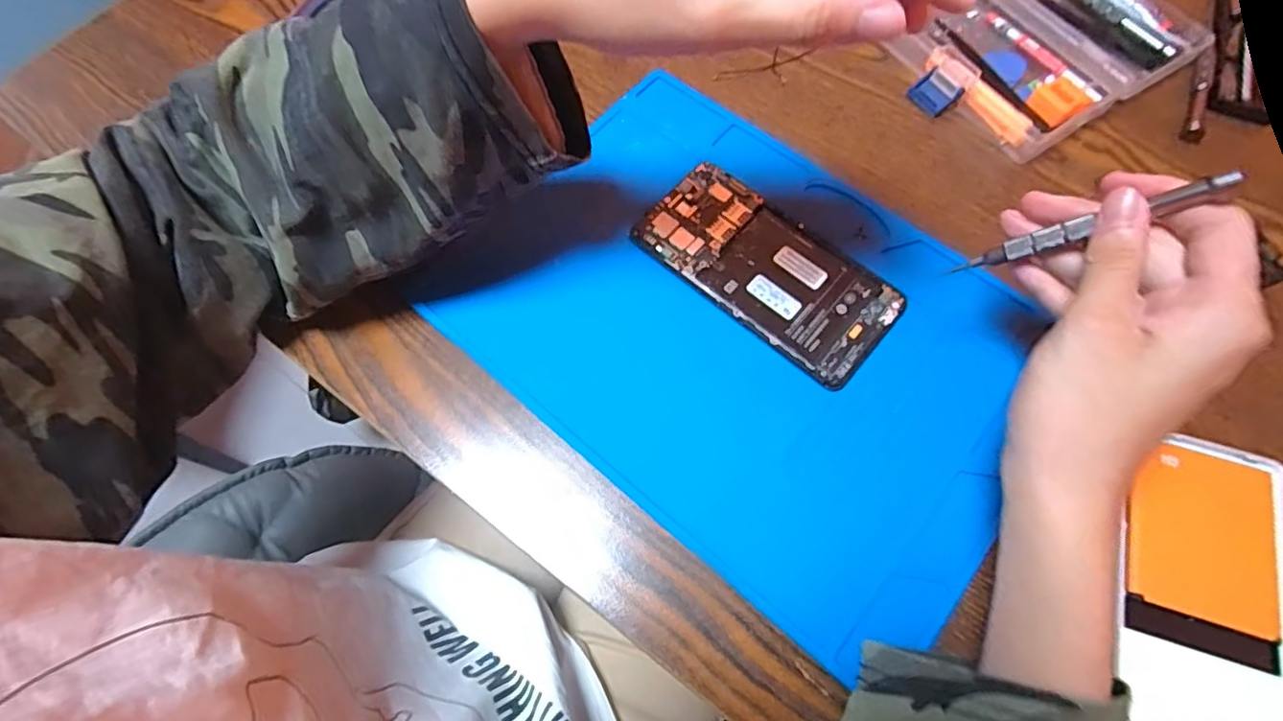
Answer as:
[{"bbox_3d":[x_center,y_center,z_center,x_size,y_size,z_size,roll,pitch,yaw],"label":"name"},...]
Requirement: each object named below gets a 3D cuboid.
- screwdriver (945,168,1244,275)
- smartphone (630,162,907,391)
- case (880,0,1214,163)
[{"bbox_3d":[0.175,-0.053,0.245,0.005,0.099,0.007,23,63,-33],"label":"screwdriver"},{"bbox_3d":[0.072,-0.052,0.347,0.147,0.010,0.071,39,73,15],"label":"smartphone"},{"bbox_3d":[0.264,-0.219,0.408,0.184,0.018,0.144,-32,71,-12],"label":"case"}]

